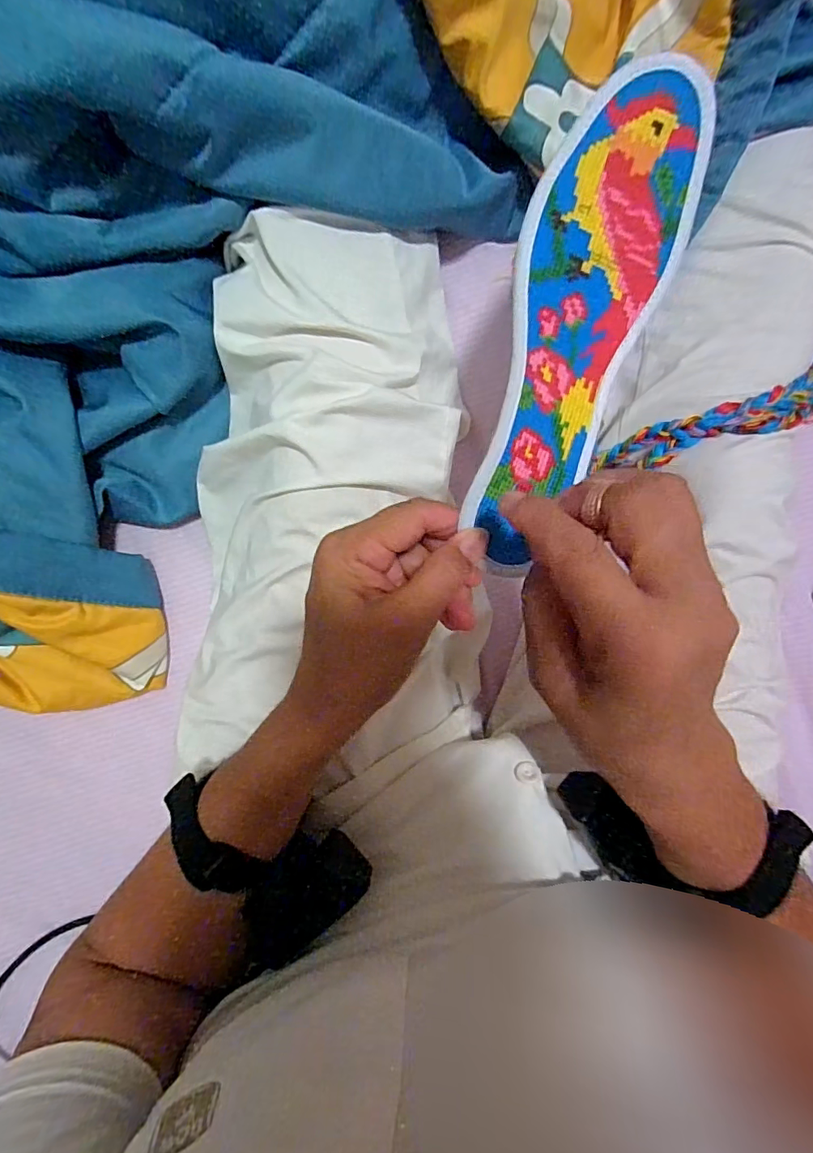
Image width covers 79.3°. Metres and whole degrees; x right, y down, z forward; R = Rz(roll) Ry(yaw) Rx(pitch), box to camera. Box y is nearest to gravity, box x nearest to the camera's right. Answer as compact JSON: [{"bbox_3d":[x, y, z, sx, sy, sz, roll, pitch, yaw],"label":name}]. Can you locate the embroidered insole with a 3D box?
[{"bbox_3d":[0.078,-0.118,0.228,0.072,0.017,0.233,22,89,-14],"label":"embroidered insole"}]

